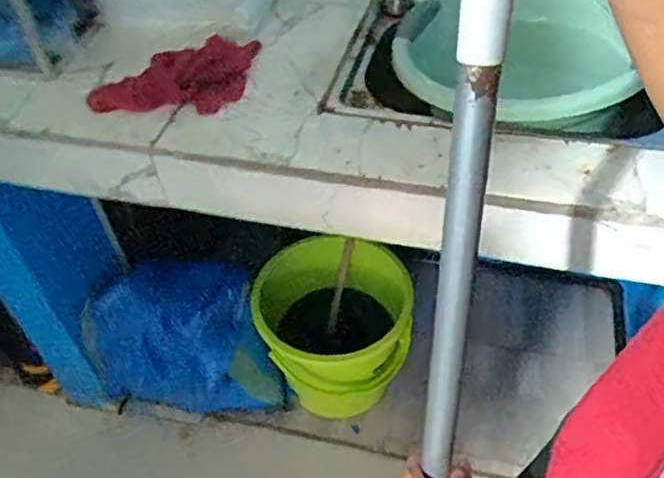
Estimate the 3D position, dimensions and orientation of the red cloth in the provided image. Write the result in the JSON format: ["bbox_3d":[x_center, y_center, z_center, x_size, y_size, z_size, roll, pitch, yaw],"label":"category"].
[{"bbox_3d":[-0.210,-0.216,0.880,0.253,0.056,0.126,-18,48,-12],"label":"red cloth"}]

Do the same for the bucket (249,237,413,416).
[{"bbox_3d":[-0.003,0.209,1.403,0.291,0.306,0.305,-2,47,2],"label":"bucket"}]

